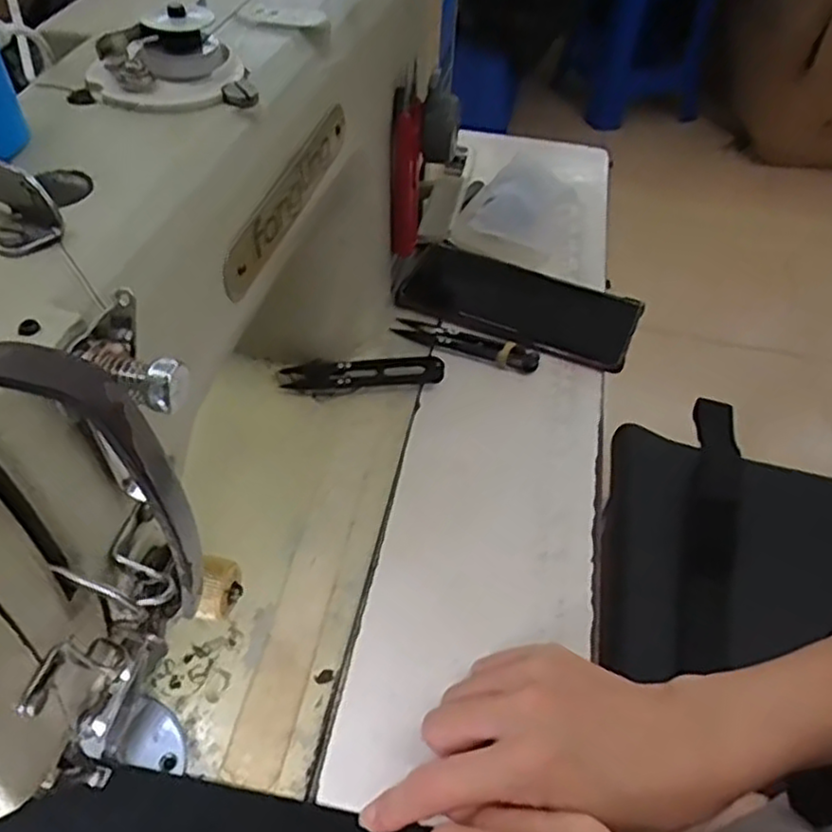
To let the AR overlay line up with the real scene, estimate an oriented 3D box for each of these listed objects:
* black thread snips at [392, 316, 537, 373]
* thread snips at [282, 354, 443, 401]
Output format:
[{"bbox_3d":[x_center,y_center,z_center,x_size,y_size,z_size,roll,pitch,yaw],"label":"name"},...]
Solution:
[{"bbox_3d":[0.034,-0.052,0.498,0.102,0.011,0.024,19,50,12],"label":"black thread snips"},{"bbox_3d":[-0.034,-0.027,0.466,0.101,0.016,0.025,2,48,-4],"label":"thread snips"}]

